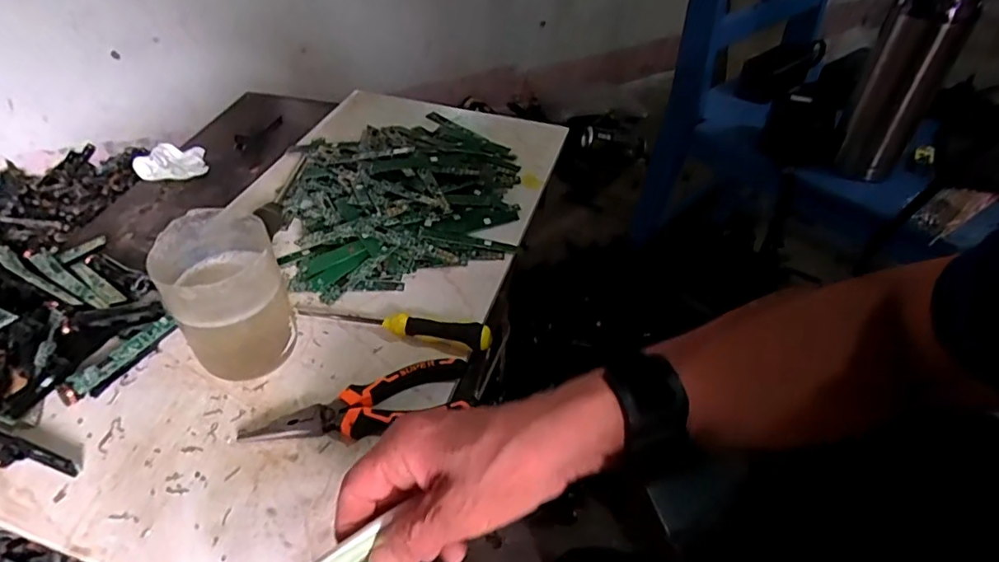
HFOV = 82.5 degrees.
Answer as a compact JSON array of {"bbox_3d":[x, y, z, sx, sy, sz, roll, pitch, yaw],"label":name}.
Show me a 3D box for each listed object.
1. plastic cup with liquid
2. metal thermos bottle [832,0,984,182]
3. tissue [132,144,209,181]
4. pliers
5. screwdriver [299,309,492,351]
[{"bbox_3d":[-0.193,0.012,0.406,0.071,0.097,0.072,1,42,-1],"label":"plastic cup with liquid"},{"bbox_3d":[0.408,-0.220,0.597,0.104,0.216,0.065,29,49,27],"label":"metal thermos bottle"},{"bbox_3d":[-0.368,-0.134,0.636,0.070,0.020,0.060,-22,47,-23],"label":"tissue"},{"bbox_3d":[-0.099,0.090,0.407,0.157,0.022,0.046,-14,45,-16],"label":"pliers"},{"bbox_3d":[-0.086,0.033,0.468,0.160,0.024,0.021,11,43,11],"label":"screwdriver"}]

